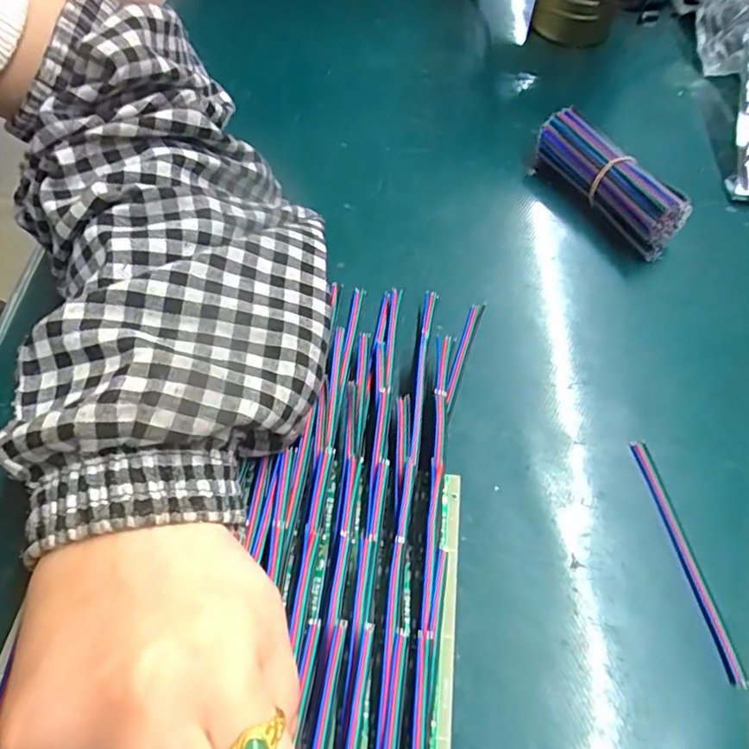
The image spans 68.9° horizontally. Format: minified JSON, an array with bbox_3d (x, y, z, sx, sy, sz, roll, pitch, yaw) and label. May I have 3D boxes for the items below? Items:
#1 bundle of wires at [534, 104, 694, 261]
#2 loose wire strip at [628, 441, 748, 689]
[{"bbox_3d":[0.134,-0.110,0.315,0.026,0.035,0.099,-25,62,-15],"label":"bundle of wires"},{"bbox_3d":[0.128,0.073,0.225,0.010,0.005,0.096,-8,59,-5],"label":"loose wire strip"}]

